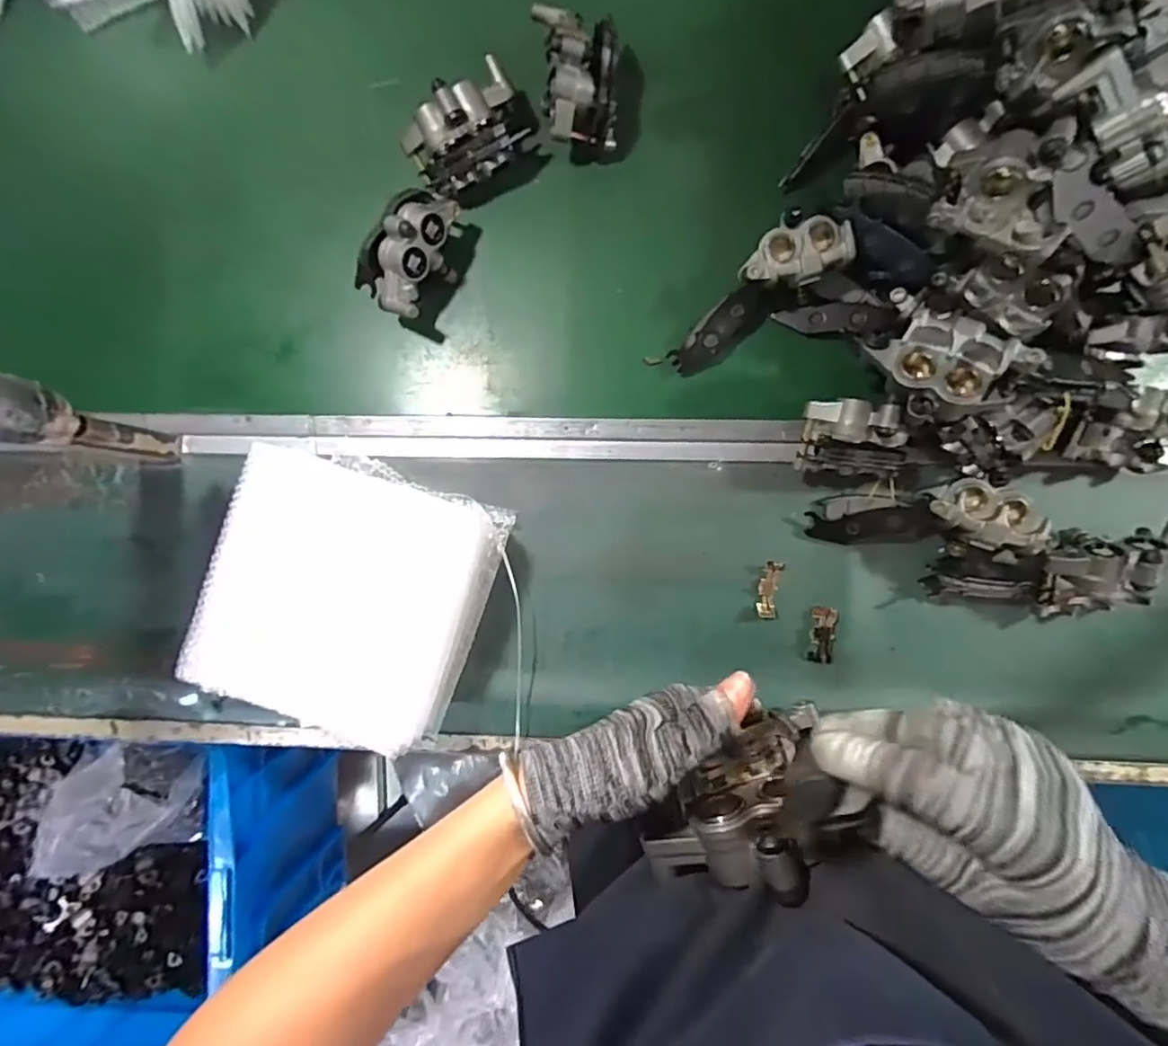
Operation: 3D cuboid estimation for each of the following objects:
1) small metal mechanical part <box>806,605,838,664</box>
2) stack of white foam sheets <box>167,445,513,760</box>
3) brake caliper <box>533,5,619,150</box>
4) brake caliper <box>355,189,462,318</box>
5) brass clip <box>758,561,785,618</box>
[{"bbox_3d":[0.222,0.105,0.530,0.023,0.012,0.053,7,90,3],"label":"small metal mechanical part"},{"bbox_3d":[-0.204,0.064,0.511,0.212,0.091,0.218,20,91,3],"label":"stack of white foam sheets"},{"bbox_3d":[-0.004,-0.390,0.493,0.065,0.073,0.100,-4,90,3],"label":"brake caliper"},{"bbox_3d":[-0.156,-0.247,0.508,0.069,0.073,0.115,27,91,2],"label":"brake caliper"},{"bbox_3d":[0.175,0.063,0.532,0.021,0.009,0.053,9,90,3],"label":"brass clip"}]

